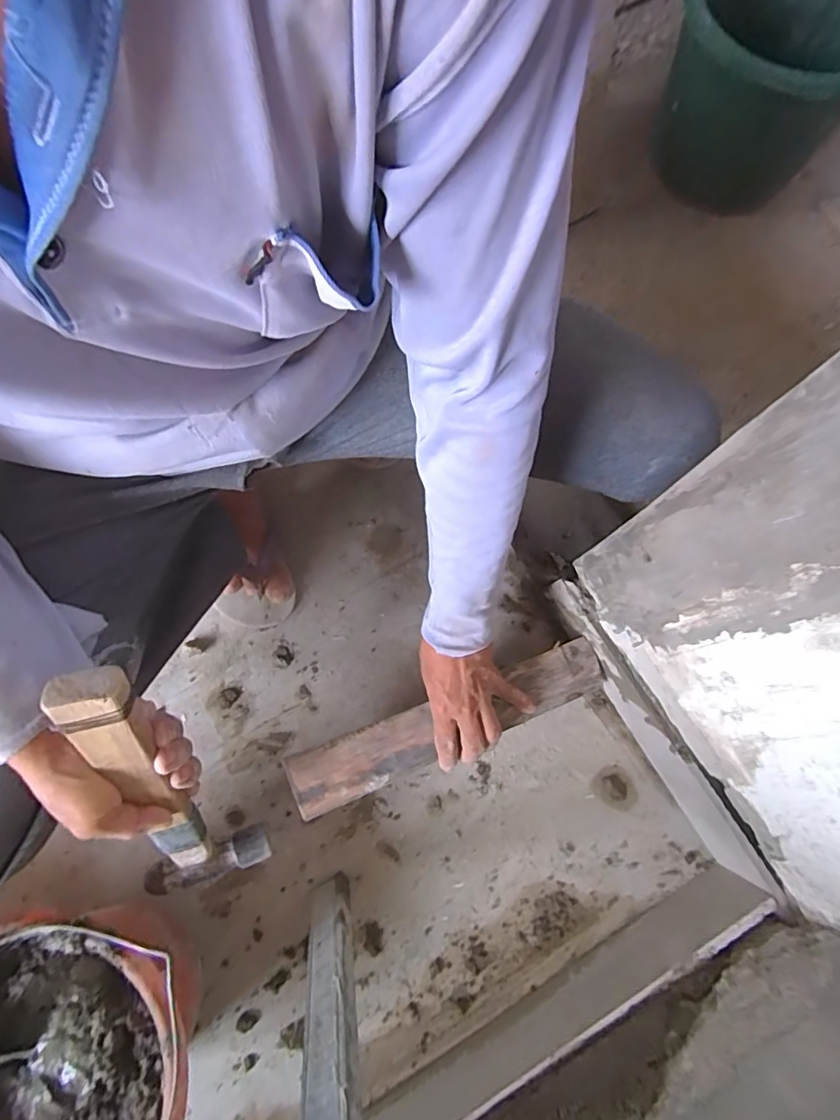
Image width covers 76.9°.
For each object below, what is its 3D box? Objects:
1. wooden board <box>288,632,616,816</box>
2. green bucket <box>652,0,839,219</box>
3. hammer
[{"bbox_3d":[0.035,0.166,0.543,0.336,0.019,0.059,-20,77,-13],"label":"wooden board"},{"bbox_3d":[0.450,-0.630,0.696,0.256,0.277,0.289,39,79,9],"label":"green bucket"},{"bbox_3d":[-0.187,0.173,0.400,0.084,0.288,0.038,-15,45,-14],"label":"hammer"}]

